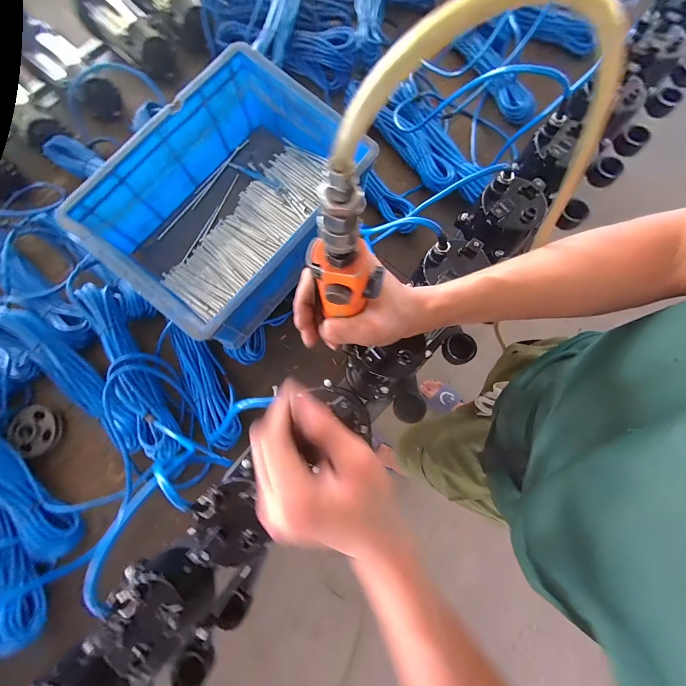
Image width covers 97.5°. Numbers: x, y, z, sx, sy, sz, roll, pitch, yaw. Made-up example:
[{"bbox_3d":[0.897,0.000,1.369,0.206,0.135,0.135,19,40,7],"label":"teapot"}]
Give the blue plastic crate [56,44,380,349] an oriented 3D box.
[{"bbox_3d":[-0.181,-0.225,0.522,0.292,0.179,0.390,38,81,9],"label":"blue plastic crate"}]

